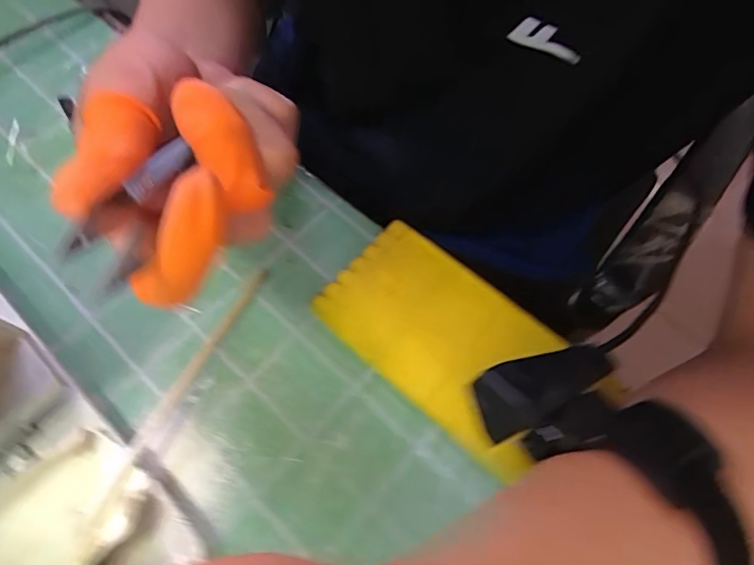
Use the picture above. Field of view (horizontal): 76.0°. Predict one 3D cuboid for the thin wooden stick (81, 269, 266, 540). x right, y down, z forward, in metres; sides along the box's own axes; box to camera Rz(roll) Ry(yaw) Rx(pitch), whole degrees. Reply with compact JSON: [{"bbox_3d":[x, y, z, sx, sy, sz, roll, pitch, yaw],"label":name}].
[{"bbox_3d":[-0.102,0.053,0.260,0.008,0.008,0.156,21,56,9],"label":"thin wooden stick"}]

